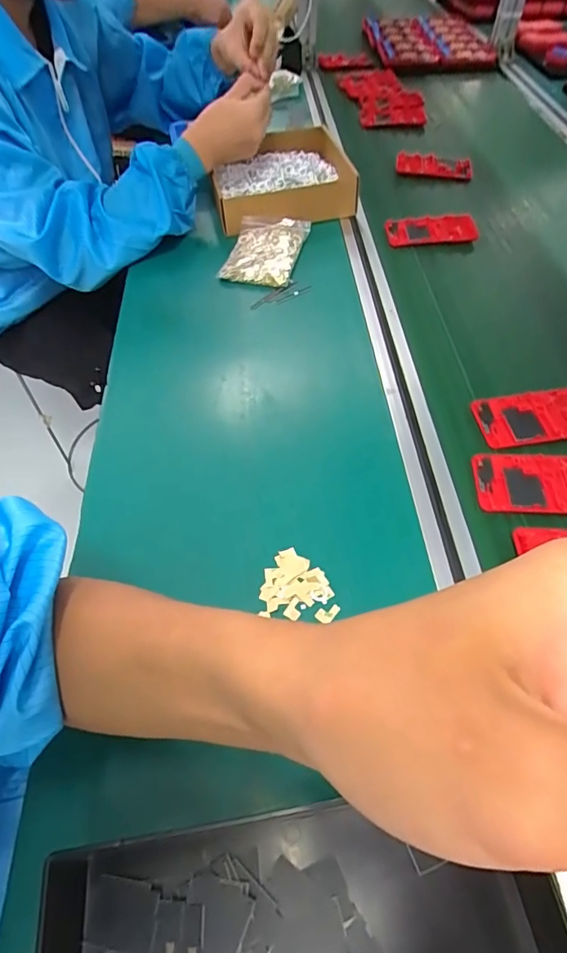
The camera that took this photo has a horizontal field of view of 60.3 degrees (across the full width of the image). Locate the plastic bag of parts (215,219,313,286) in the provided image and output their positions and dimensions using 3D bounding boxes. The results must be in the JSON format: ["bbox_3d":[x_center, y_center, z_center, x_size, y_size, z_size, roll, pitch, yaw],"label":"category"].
[{"bbox_3d":[-0.025,-0.311,0.660,0.093,0.017,0.135,9,55,6],"label":"plastic bag of parts"}]

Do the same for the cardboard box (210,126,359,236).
[{"bbox_3d":[-0.008,-0.459,0.739,0.189,0.060,0.206,-8,55,-6],"label":"cardboard box"}]

